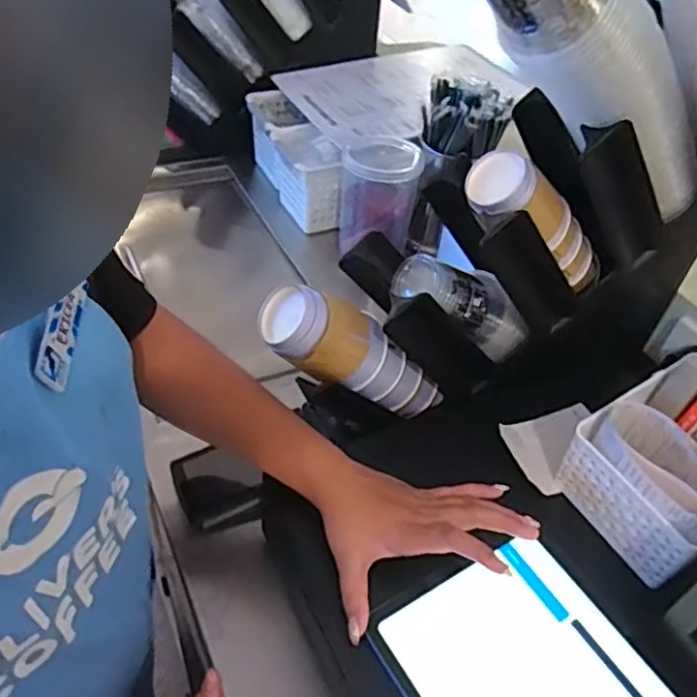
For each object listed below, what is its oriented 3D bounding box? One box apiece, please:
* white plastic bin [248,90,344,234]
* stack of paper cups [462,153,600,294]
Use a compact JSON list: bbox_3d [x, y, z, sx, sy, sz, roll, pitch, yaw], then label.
[{"bbox_3d":[-0.086,-0.303,1.055,0.084,0.134,0.259,-14,47,-19],"label":"white plastic bin"},{"bbox_3d":[0.195,-0.112,0.625,0.201,0.062,0.063,32,28,-37],"label":"stack of paper cups"}]

